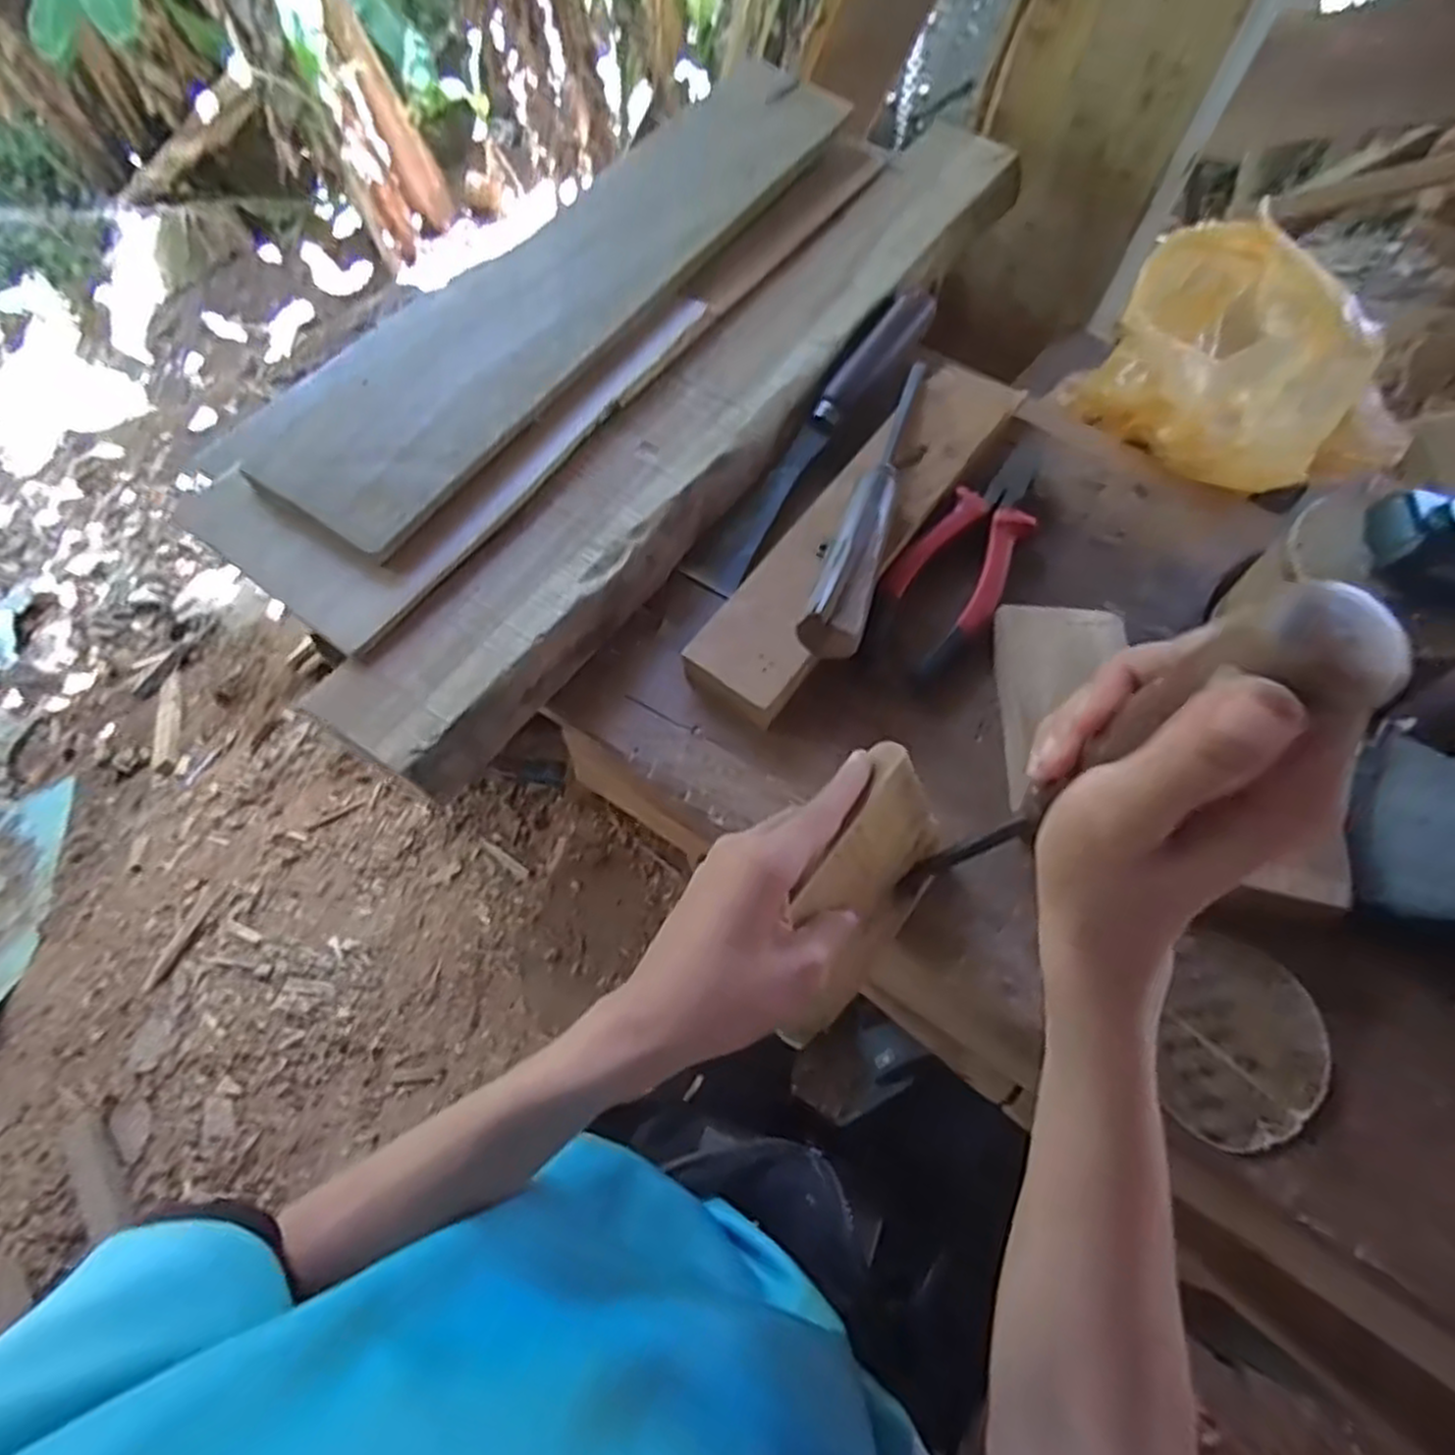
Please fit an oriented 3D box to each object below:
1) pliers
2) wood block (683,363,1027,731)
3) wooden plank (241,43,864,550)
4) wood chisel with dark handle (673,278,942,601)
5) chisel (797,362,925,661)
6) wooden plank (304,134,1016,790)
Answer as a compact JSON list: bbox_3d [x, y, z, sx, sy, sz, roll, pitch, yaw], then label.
[{"bbox_3d":[0.144,-0.102,0.465,0.058,0.017,0.188,35,70,14],"label":"pliers"},{"bbox_3d":[0.085,-0.129,0.462,0.058,0.020,0.295,34,70,13],"label":"wood block"},{"bbox_3d":[-0.096,-0.303,0.510,0.128,0.019,0.484,33,70,13],"label":"wooden plank"},{"bbox_3d":[0.059,-0.192,0.503,0.033,0.027,0.263,31,69,12],"label":"wood chisel with dark handle"},{"bbox_3d":[0.090,-0.133,0.449,0.031,0.034,0.226,20,67,8],"label":"chisel"},{"bbox_3d":[0.005,-0.214,0.501,0.087,0.031,0.626,33,70,13],"label":"wooden plank"}]

